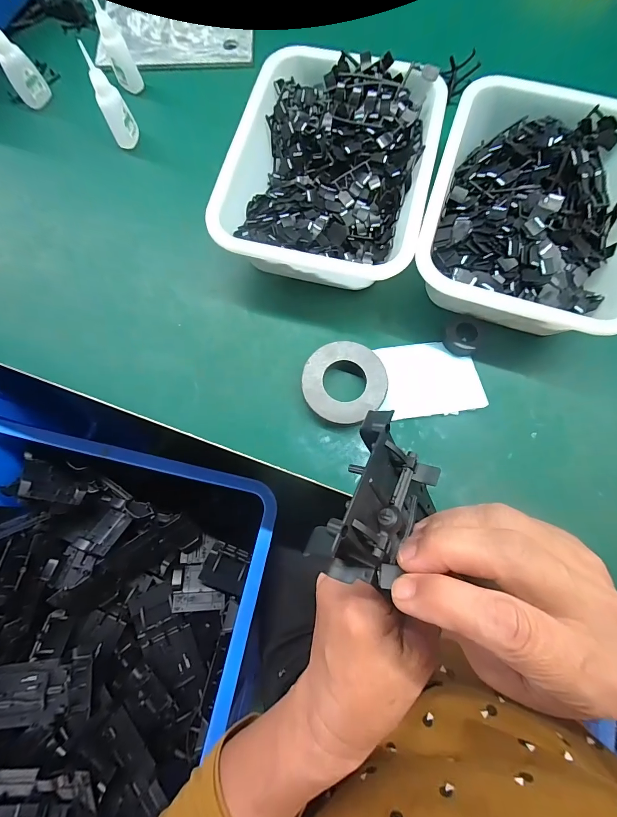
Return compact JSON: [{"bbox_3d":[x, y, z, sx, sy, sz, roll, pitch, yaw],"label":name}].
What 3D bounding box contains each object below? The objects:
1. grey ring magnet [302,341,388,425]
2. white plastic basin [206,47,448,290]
[{"bbox_3d":[0.033,-0.023,0.311,0.074,0.017,0.076,0,76,2],"label":"grey ring magnet"},{"bbox_3d":[0.024,-0.232,0.338,0.185,0.062,0.241,13,77,5],"label":"white plastic basin"}]

